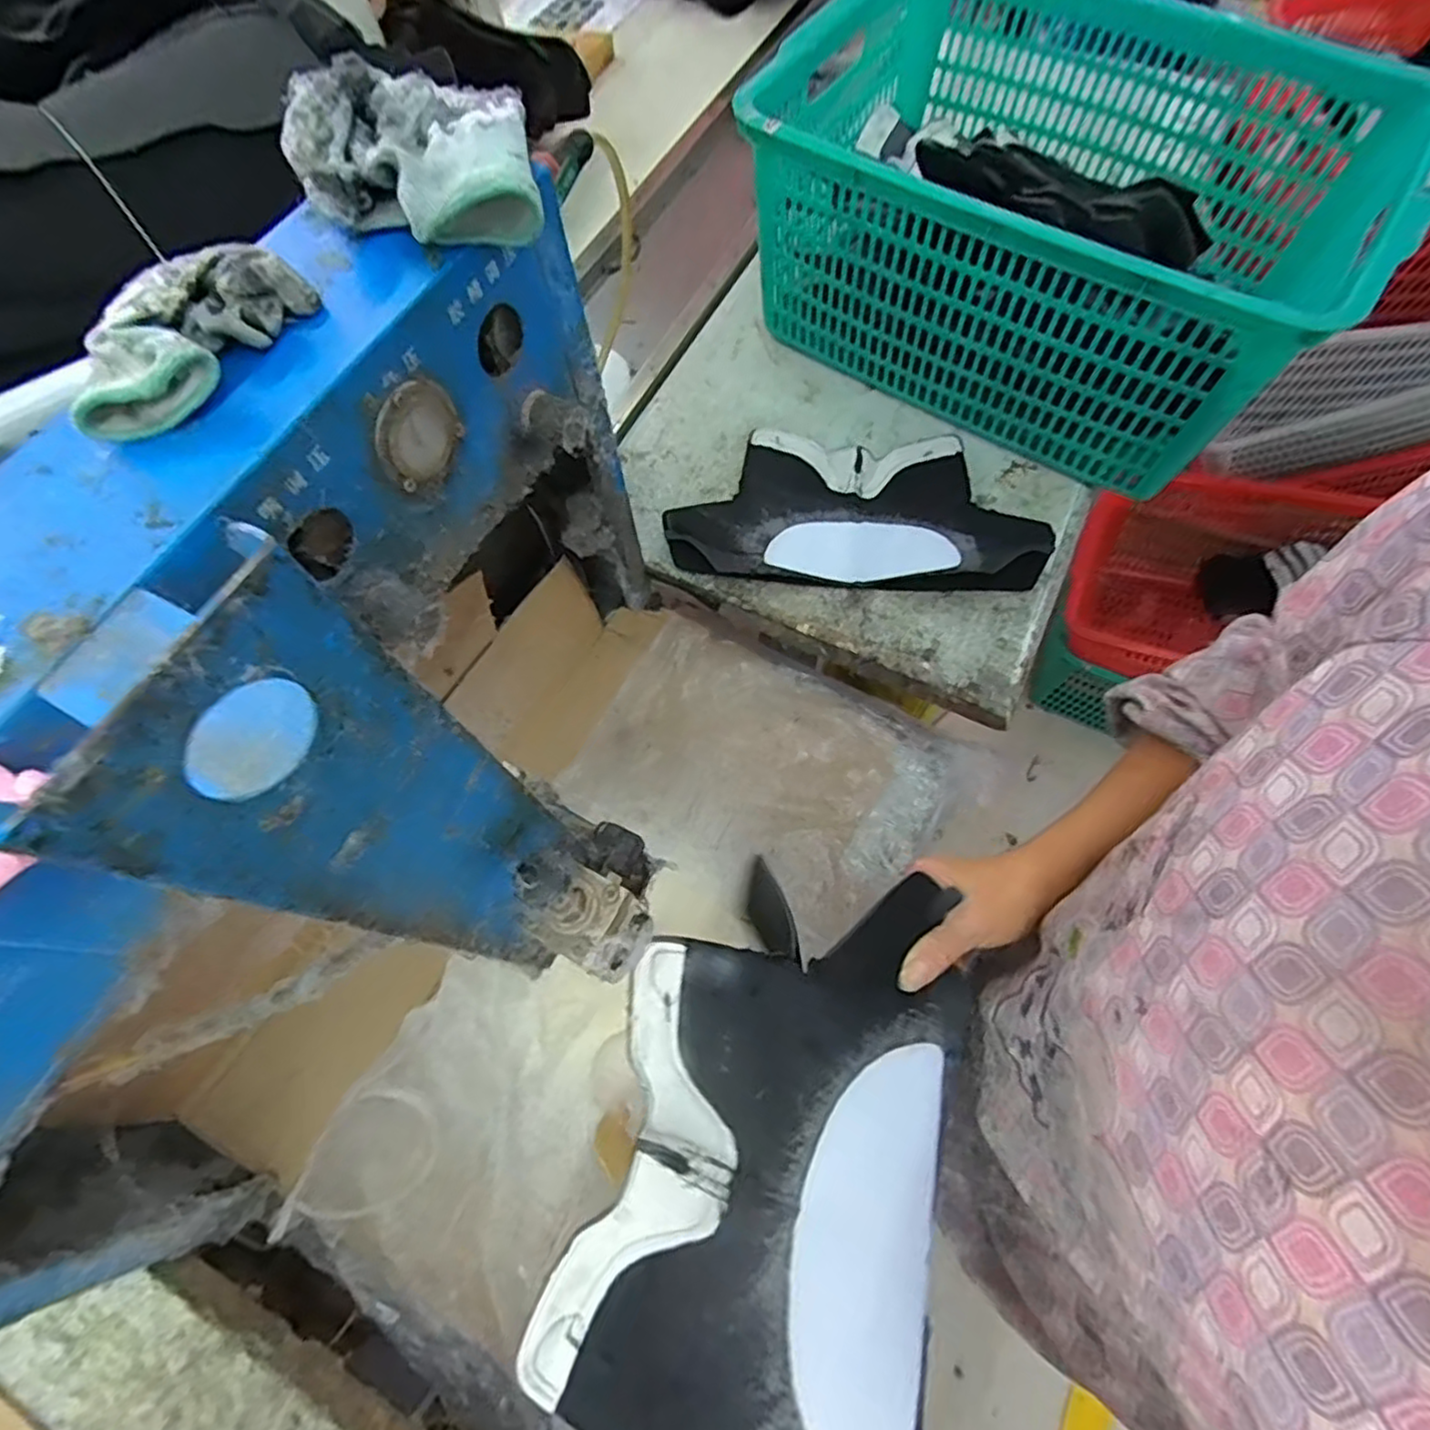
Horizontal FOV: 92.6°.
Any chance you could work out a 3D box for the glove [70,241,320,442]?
[{"bbox_3d":[-0.244,-0.177,0.318,0.057,0.030,0.120,31,72,14],"label":"glove"}]

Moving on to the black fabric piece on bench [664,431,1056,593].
[{"bbox_3d":[0.147,-0.228,0.728,0.382,0.047,0.192,5,67,2],"label":"black fabric piece on bench"}]

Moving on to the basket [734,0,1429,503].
[{"bbox_3d":[0.354,-0.535,0.731,0.569,0.238,0.439,33,71,13],"label":"basket"}]

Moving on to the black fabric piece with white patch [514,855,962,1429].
[{"bbox_3d":[0.024,0.253,0.361,0.182,0.056,0.348,15,68,6],"label":"black fabric piece with white patch"}]

